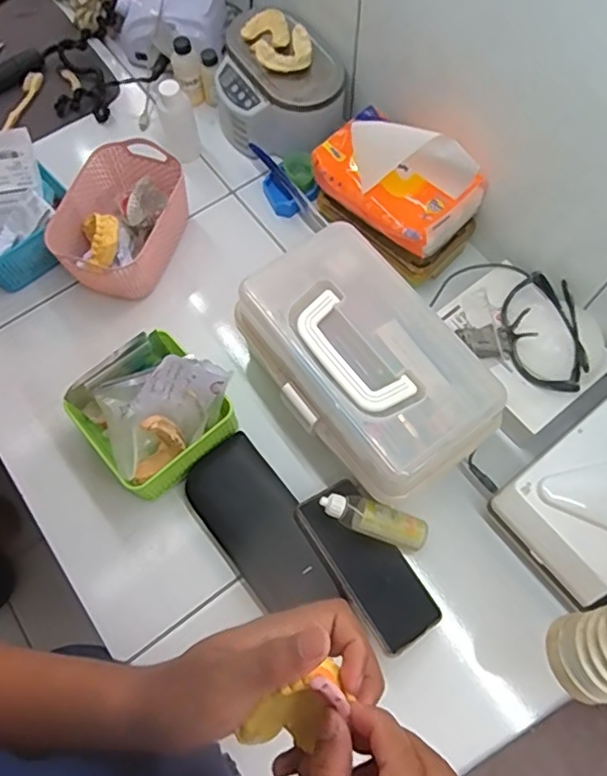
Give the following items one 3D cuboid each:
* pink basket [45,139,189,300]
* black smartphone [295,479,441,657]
[{"bbox_3d":[-0.211,-0.197,0.686,0.120,0.078,0.175,20,70,8],"label":"pink basket"},{"bbox_3d":[0.061,0.167,0.555,0.066,0.014,0.160,-31,71,-11],"label":"black smartphone"}]

